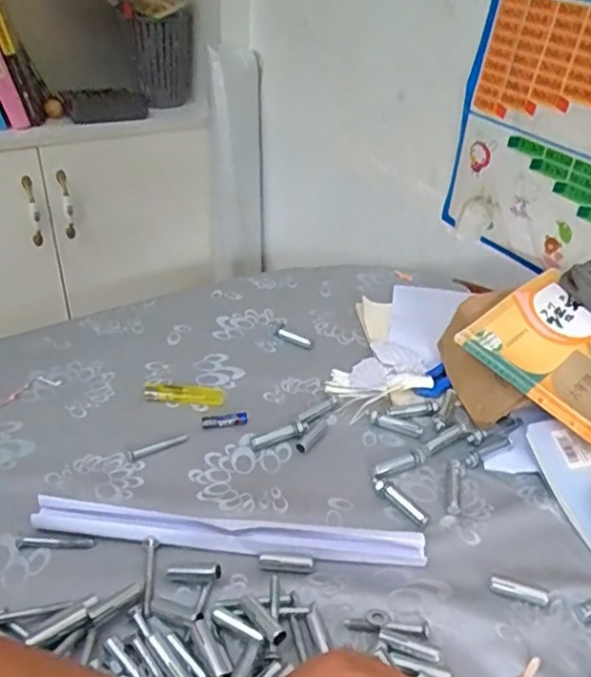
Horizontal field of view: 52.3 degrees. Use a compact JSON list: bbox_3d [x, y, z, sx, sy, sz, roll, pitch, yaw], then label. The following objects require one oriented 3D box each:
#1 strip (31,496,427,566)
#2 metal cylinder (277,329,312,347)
[{"bbox_3d":[-0.050,0.147,0.456,0.290,0.014,0.029,4,35,2],"label":"strip"},{"bbox_3d":[-0.001,0.000,0.677,0.043,0.008,0.012,21,39,23],"label":"metal cylinder"}]

